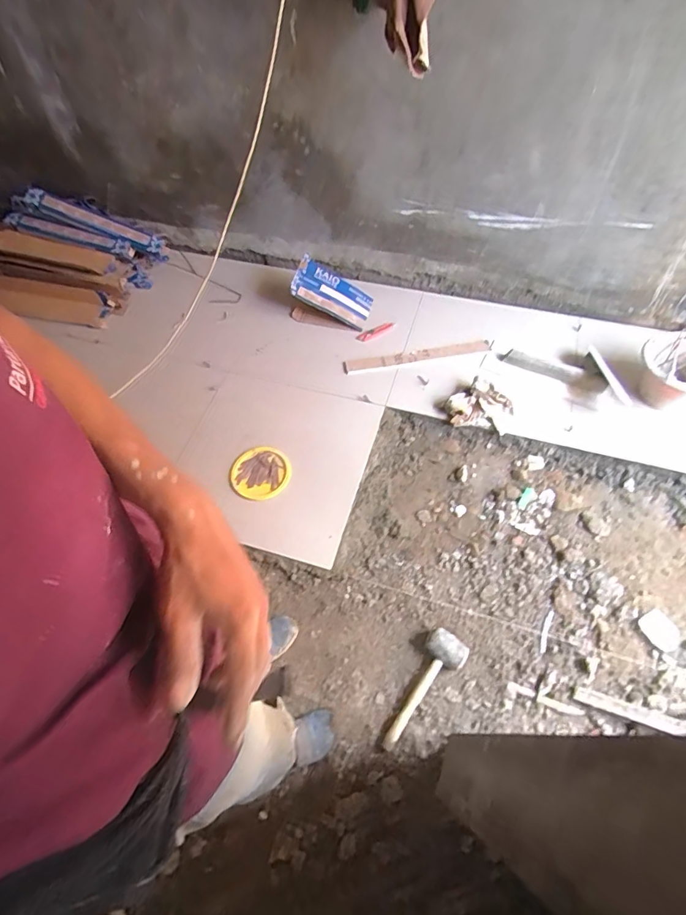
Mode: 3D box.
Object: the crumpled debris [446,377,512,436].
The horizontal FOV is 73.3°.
[{"bbox_3d":[0.456,-0.171,1.540,0.224,0.076,0.167,12,61,10],"label":"crumpled debris"}]

